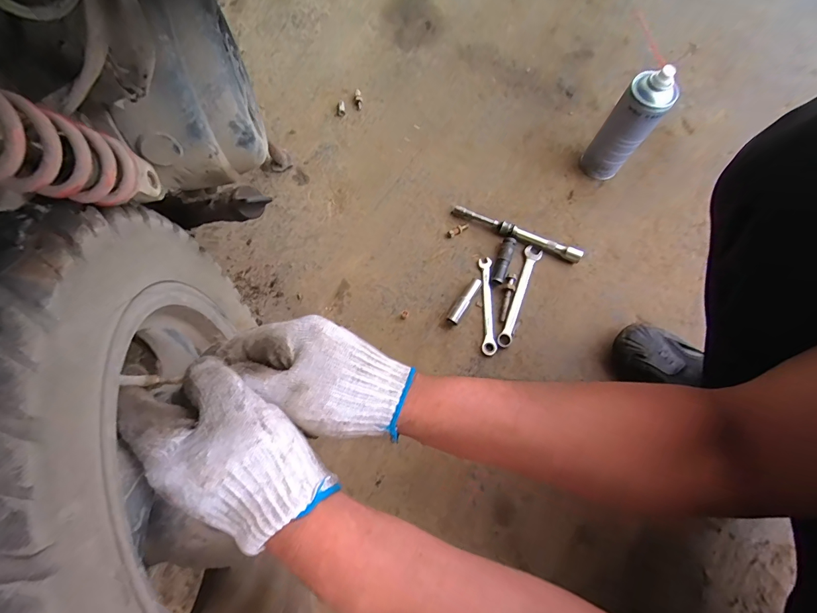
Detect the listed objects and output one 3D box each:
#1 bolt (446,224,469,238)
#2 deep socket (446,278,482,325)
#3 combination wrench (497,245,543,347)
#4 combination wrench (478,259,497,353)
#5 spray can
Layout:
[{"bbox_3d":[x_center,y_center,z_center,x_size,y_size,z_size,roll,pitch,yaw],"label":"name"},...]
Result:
[{"bbox_3d":[0.080,-0.126,0.629,0.041,0.006,0.013,-32,75,-11],"label":"bolt"},{"bbox_3d":[0.085,-0.009,0.583,0.019,0.023,0.078,31,73,9],"label":"deep socket"},{"bbox_3d":[0.173,-0.019,0.595,0.024,0.004,0.175,22,72,6],"label":"combination wrench"},{"bbox_3d":[0.121,-0.003,0.588,0.018,0.011,0.154,2,71,-1],"label":"combination wrench"},{"bbox_3d":[0.331,-0.270,0.587,0.064,0.183,0.058,35,74,10],"label":"spray can"}]

